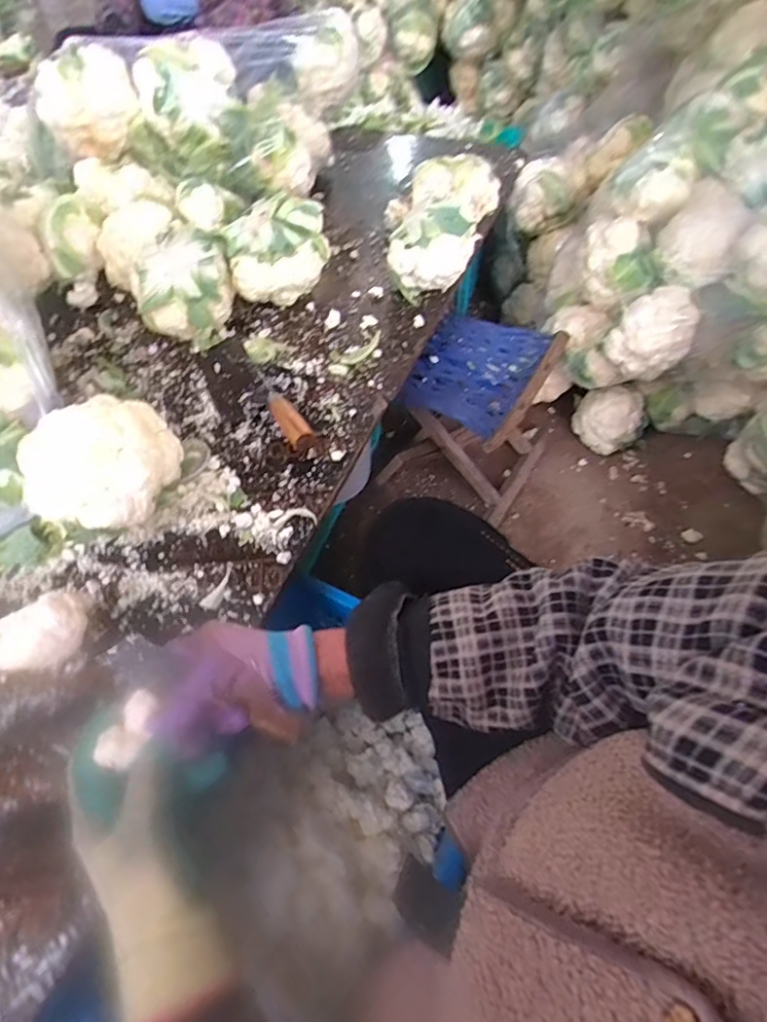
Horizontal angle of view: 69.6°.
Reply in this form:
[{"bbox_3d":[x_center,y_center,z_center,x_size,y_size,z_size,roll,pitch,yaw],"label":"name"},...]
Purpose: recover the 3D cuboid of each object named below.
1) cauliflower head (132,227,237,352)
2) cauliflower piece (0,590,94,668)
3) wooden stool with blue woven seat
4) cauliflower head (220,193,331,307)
[{"bbox_3d":[-0.308,-0.338,0.859,0.148,0.117,0.127,-17,55,-11],"label":"cauliflower head"},{"bbox_3d":[-0.342,0.119,0.550,0.071,0.061,0.101,32,61,22],"label":"cauliflower piece"},{"bbox_3d":[0.180,-0.179,1.082,0.252,0.267,0.329,25,58,18],"label":"wooden stool with blue woven seat"},{"bbox_3d":[-0.172,-0.422,0.894,0.161,0.110,0.128,0,54,1],"label":"cauliflower head"}]

